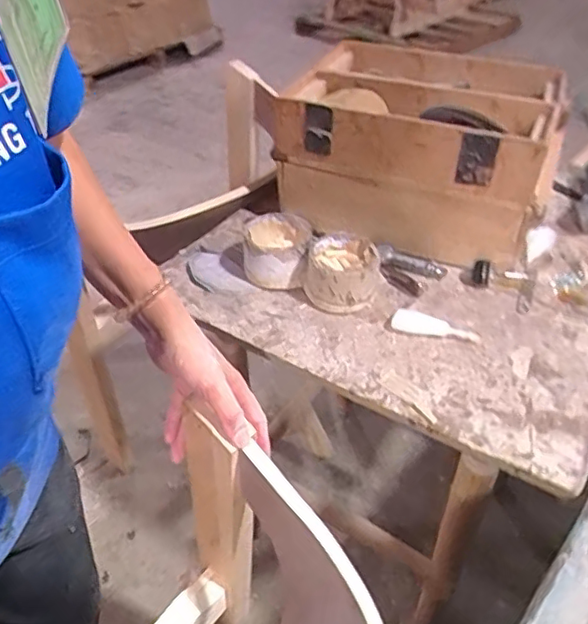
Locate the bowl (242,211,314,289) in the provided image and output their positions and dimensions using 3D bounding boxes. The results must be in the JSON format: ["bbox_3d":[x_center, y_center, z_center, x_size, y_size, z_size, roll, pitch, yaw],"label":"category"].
[{"bbox_3d":[-0.020,-0.077,0.731,0.085,0.060,0.092,-1,40,2],"label":"bowl"}]

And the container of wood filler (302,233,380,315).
[{"bbox_3d":[0.056,-0.048,0.694,0.087,0.056,0.088,2,41,6],"label":"container of wood filler"}]

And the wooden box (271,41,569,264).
[{"bbox_3d":[0.173,-0.222,0.783,0.322,0.171,0.267,12,43,17],"label":"wooden box"}]

